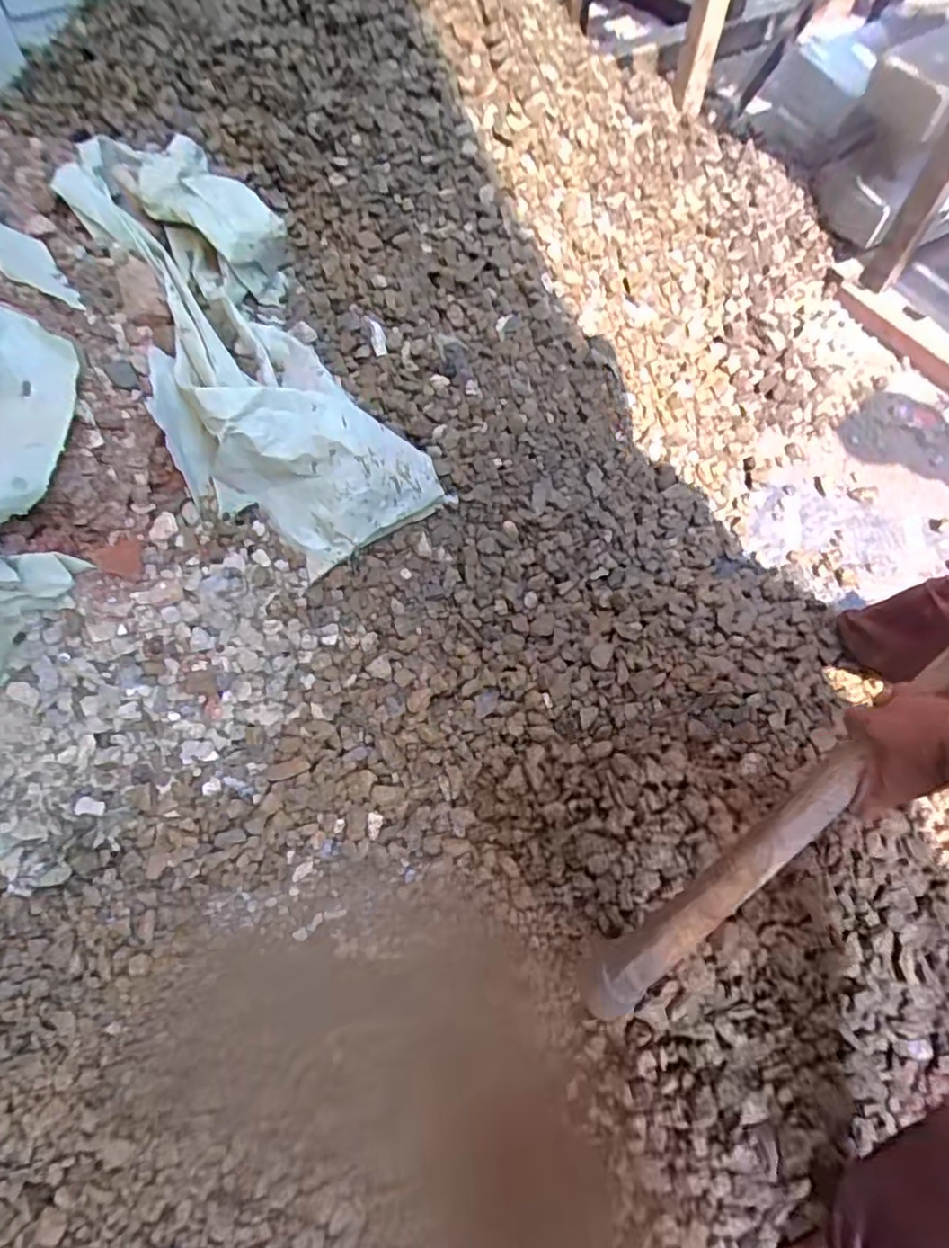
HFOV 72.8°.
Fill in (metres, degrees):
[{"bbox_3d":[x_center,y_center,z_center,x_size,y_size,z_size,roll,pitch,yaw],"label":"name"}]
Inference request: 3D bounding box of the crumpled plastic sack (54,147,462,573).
[{"bbox_3d":[-0.354,-0.467,0.918,0.306,0.162,0.842,-26,75,-15],"label":"crumpled plastic sack"}]

